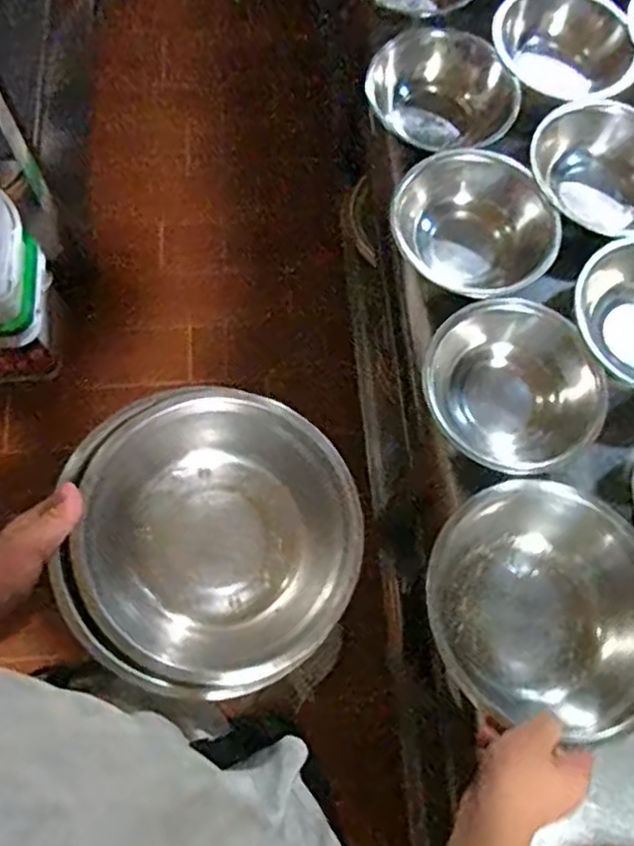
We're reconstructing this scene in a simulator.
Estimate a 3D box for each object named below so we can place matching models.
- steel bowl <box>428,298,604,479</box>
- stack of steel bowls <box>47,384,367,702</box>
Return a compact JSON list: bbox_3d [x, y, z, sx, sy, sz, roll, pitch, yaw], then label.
[{"bbox_3d":[0.204,-0.039,0.729,0.155,0.087,0.189,-27,74,-11],"label":"steel bowl"},{"bbox_3d":[-0.097,0.101,0.594,0.248,0.115,0.236,36,83,-4],"label":"stack of steel bowls"}]

